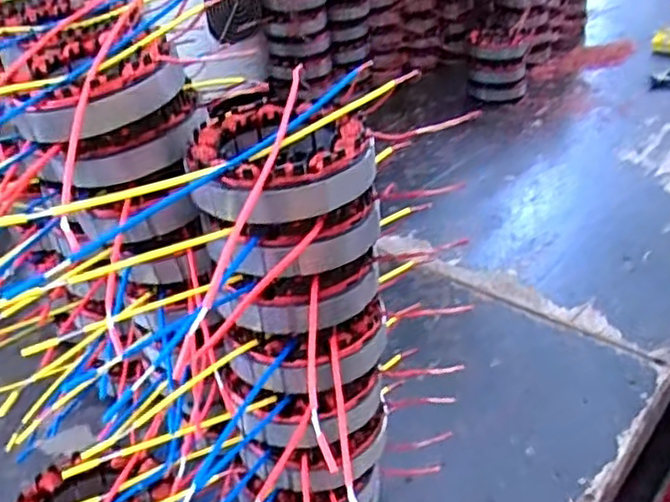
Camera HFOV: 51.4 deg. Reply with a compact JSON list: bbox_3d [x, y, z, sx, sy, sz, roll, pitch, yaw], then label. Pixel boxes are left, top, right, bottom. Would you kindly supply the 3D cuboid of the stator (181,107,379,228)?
[{"bbox_3d":[-0.030,-0.039,0.326,0.082,0.030,0.082,-2,33,1],"label":"stator"}]

